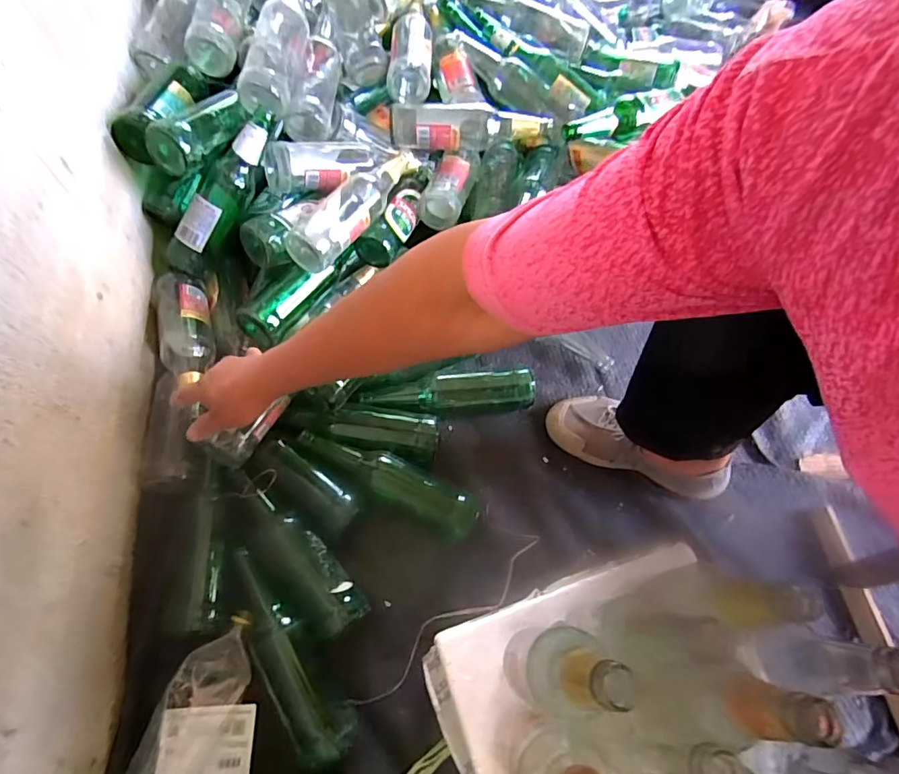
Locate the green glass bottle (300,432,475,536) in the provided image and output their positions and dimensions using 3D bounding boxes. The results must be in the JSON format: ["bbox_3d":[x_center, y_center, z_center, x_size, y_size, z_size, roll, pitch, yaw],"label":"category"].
[{"bbox_3d":[-0.084,0.129,0.693,0.261,0.063,0.066,22,65,7],"label":"green glass bottle"}]

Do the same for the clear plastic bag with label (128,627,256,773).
[{"bbox_3d":[-0.288,0.392,0.571,0.127,0.041,0.195,3,64,-2],"label":"clear plastic bag with label"}]

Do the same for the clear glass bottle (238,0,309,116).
[{"bbox_3d":[-0.257,-0.520,0.745,0.073,0.069,0.263,1,65,-3],"label":"clear glass bottle"}]

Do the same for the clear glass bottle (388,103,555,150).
[{"bbox_3d":[0.036,-0.428,0.827,0.271,0.062,0.062,-6,65,-6],"label":"clear glass bottle"}]

